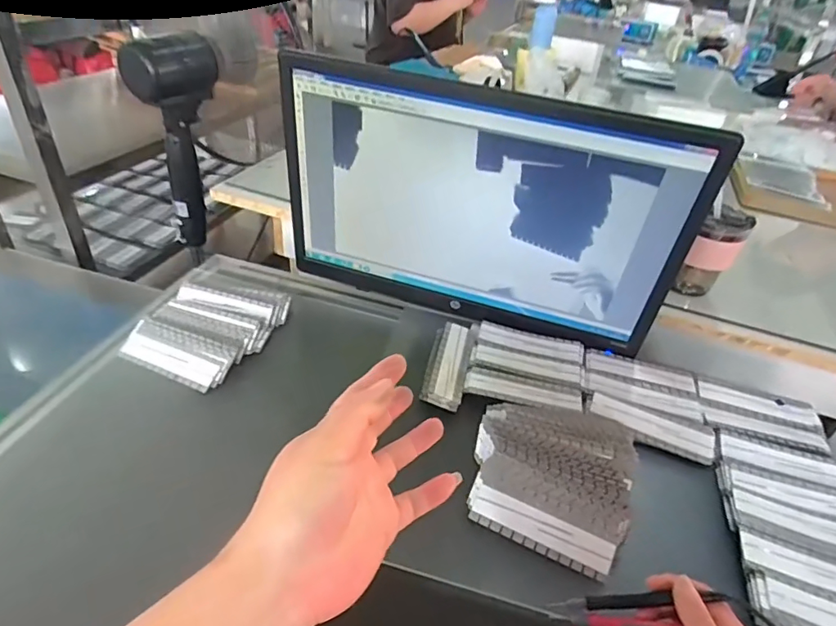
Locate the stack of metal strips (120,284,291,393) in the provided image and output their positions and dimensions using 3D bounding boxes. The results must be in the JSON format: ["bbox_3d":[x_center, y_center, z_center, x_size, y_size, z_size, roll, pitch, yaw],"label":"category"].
[{"bbox_3d":[-0.261,0.016,0.636,0.138,0.023,0.166,19,39,15],"label":"stack of metal strips"}]

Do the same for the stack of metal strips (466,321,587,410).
[{"bbox_3d":[0.134,0.063,0.630,0.134,0.011,0.130,10,39,8],"label":"stack of metal strips"}]

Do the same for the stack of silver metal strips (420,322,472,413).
[{"bbox_3d":[0.035,0.059,0.610,0.044,0.013,0.133,11,37,5],"label":"stack of silver metal strips"}]

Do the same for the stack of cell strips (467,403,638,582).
[{"bbox_3d":[0.129,0.145,0.497,0.146,0.033,0.160,17,38,13],"label":"stack of cell strips"}]

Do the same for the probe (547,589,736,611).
[{"bbox_3d":[0.167,0.221,0.393,0.127,0.017,0.011,-9,37,11],"label":"probe"}]

